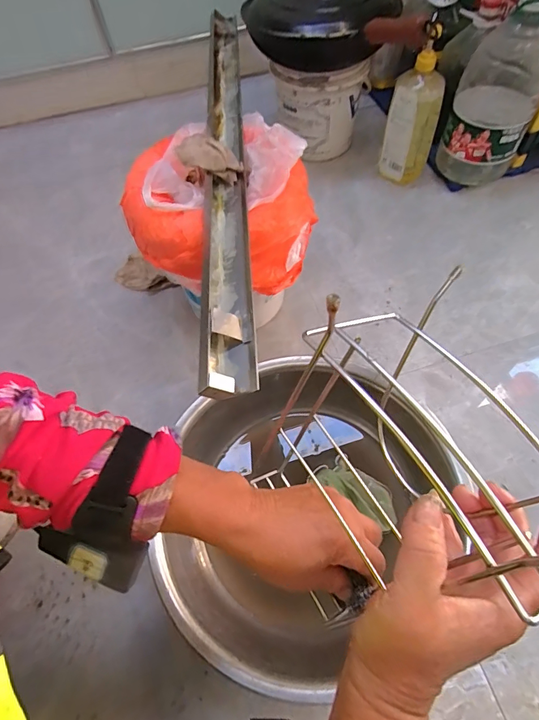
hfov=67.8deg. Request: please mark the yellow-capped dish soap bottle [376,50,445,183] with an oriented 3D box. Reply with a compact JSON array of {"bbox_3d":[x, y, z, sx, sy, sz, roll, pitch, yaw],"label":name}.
[{"bbox_3d":[0.300,-0.497,0.862,0.092,0.241,0.070,39,68,22],"label":"yellow-capped dish soap bottle"}]

